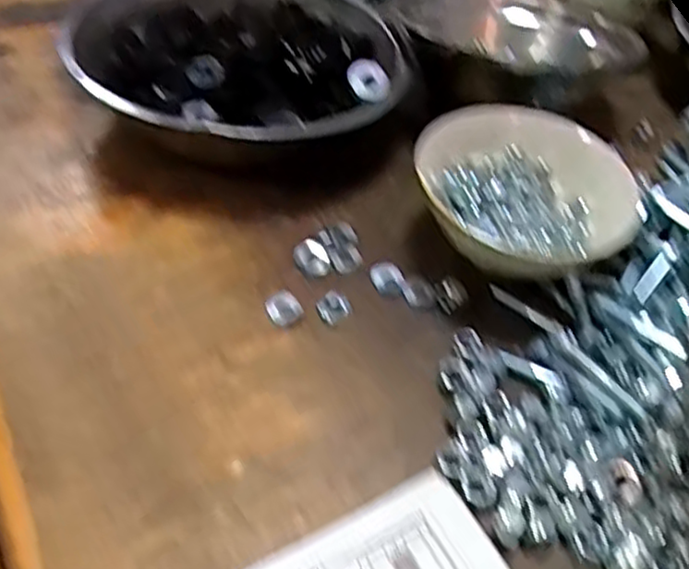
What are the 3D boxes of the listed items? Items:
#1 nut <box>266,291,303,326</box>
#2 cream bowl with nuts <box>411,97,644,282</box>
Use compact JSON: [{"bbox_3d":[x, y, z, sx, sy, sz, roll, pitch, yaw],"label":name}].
[{"bbox_3d":[-0.039,0.016,0.464,0.021,0.007,0.022,3,48,-3],"label":"nut"},{"bbox_3d":[0.124,-0.062,0.498,0.148,0.052,0.131,3,46,-4],"label":"cream bowl with nuts"}]

